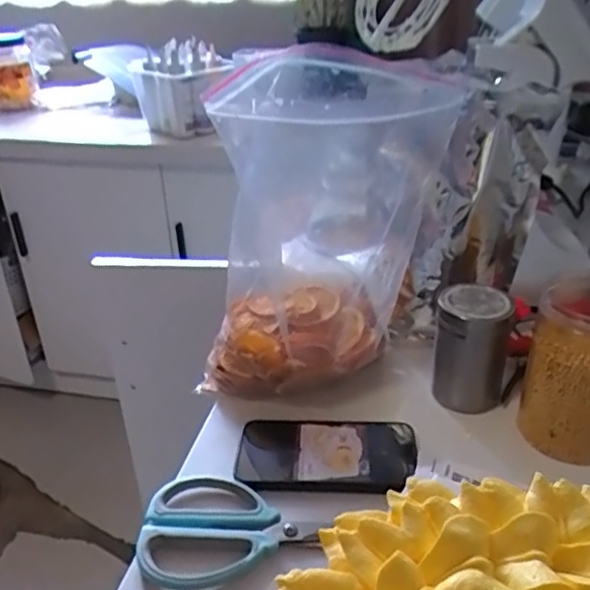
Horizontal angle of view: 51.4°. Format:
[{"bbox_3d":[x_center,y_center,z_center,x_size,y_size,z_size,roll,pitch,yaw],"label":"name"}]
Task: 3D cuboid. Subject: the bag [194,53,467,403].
[{"bbox_3d":[0.030,-0.059,0.546,0.210,0.277,0.110,-20,35,-30],"label":"bag"}]

